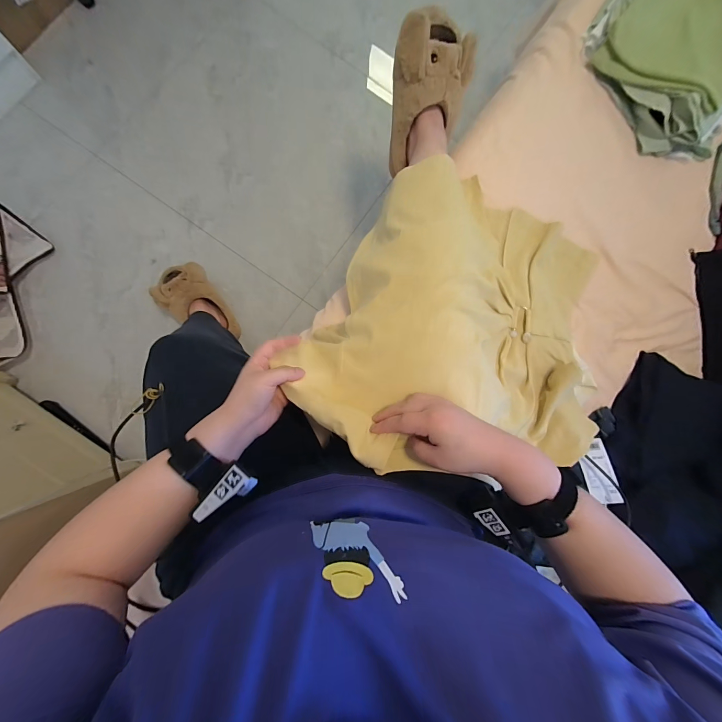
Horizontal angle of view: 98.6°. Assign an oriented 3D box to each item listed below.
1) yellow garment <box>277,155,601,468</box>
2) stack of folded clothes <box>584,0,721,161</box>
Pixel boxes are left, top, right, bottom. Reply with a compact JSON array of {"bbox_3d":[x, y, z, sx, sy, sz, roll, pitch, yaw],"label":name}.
[{"bbox_3d":[0.205,-0.053,0.491,0.490,0.158,0.515,29,82,-4],"label":"yellow garment"},{"bbox_3d":[0.643,-0.637,0.605,0.336,0.123,0.370,34,82,-2],"label":"stack of folded clothes"}]

